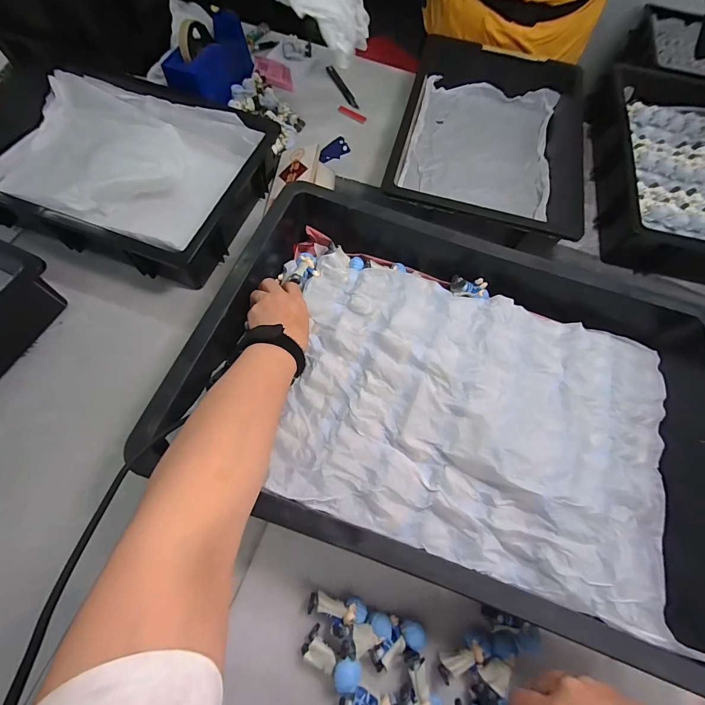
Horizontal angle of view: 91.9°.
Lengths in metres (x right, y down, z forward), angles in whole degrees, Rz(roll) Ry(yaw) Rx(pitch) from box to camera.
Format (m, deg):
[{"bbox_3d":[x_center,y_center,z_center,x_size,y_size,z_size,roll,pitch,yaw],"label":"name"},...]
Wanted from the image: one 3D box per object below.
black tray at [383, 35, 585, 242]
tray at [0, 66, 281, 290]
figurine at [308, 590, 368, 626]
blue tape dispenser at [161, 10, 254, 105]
[{"bbox_3d":[0.249,-0.395,0.642,0.311,0.087,0.469,14,67,3],"label":"black tray"},{"bbox_3d":[-0.381,-0.312,0.580,0.455,0.113,0.329,20,65,5],"label":"tray"},{"bbox_3d":[-0.016,0.278,0.373,0.062,0.028,0.023,12,67,2],"label":"figurine"},{"bbox_3d":[-0.268,-0.545,0.639,0.080,0.098,0.227,23,68,6],"label":"blue tape dispenser"}]

